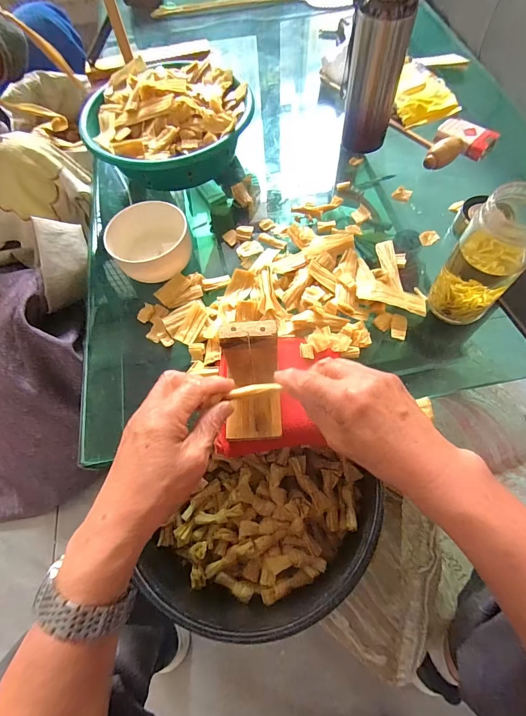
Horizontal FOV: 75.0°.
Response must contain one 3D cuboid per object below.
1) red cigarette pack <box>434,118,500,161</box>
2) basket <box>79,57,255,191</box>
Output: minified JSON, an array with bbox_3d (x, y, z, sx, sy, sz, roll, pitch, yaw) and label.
[{"bbox_3d":[0.326,-0.354,0.552,0.087,0.023,0.043,40,73,19],"label":"red cigarette pack"},{"bbox_3d":[-0.152,-0.381,0.549,0.255,0.080,0.249,-21,66,-6],"label":"basket"}]

